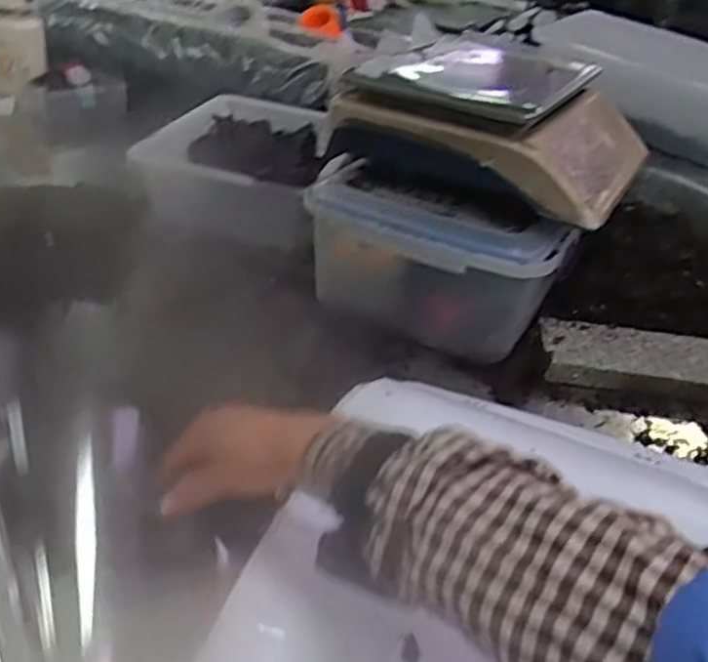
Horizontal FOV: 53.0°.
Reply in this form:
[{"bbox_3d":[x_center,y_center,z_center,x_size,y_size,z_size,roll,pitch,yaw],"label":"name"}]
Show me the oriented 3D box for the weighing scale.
[{"bbox_3d":[0.190,-0.265,0.904,0.323,0.122,0.323,22,36,21],"label":"weighing scale"}]

